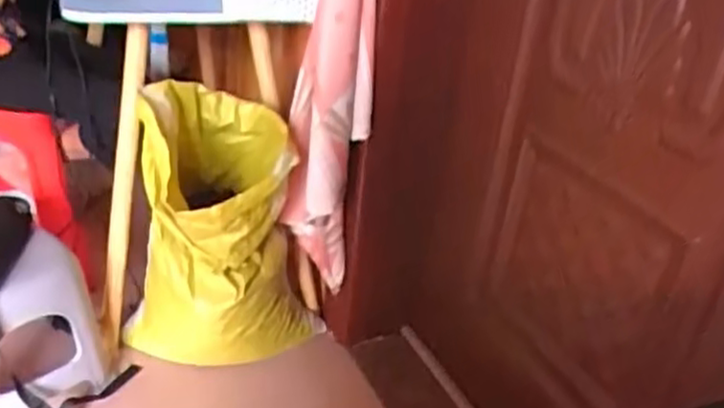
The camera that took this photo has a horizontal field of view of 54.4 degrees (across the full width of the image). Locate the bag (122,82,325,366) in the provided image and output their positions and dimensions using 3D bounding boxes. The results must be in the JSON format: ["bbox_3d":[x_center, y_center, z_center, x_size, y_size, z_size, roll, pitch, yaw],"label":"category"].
[{"bbox_3d":[-0.274,0.055,1.451,0.399,0.573,0.404,3,29,-7],"label":"bag"}]

